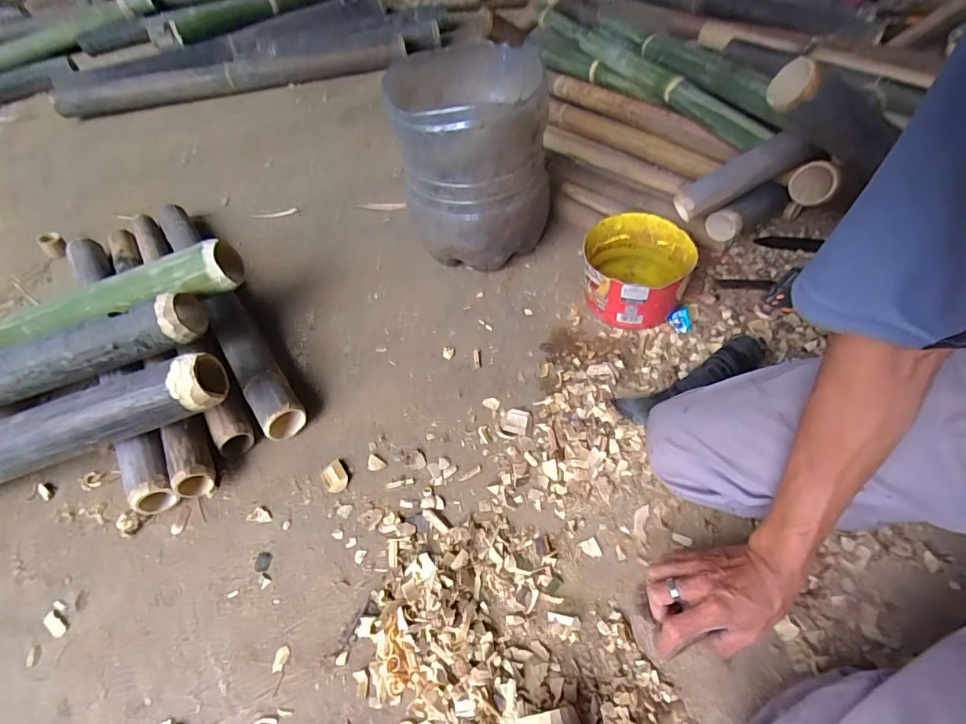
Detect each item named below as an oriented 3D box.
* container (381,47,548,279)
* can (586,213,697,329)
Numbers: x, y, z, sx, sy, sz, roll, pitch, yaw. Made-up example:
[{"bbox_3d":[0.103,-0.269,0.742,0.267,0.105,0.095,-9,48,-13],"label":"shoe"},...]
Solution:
[{"bbox_3d":[-0.014,-0.326,0.760,0.236,0.259,0.238,-8,53,-2],"label":"container"},{"bbox_3d":[0.235,-0.136,0.720,0.149,0.117,0.145,-2,53,3],"label":"can"}]

